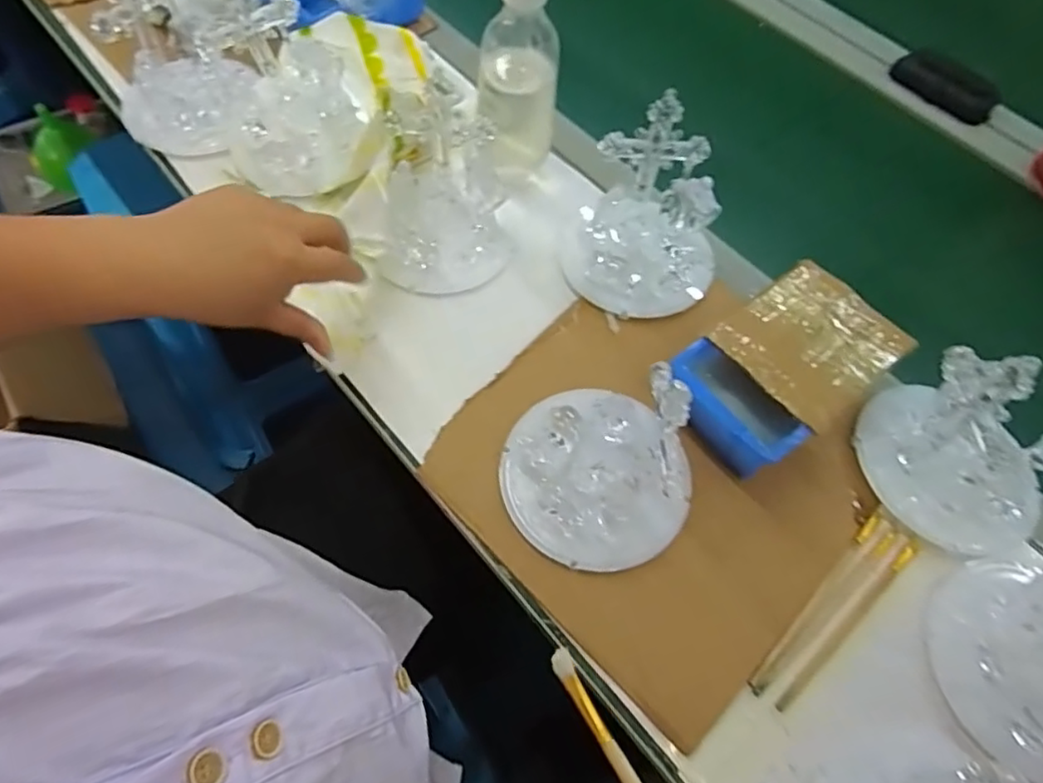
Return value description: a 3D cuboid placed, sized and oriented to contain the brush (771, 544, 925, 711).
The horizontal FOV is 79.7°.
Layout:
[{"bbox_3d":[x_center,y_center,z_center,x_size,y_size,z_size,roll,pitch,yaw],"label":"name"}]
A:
[{"bbox_3d":[0.215,0.149,0.408,0.153,0.005,0.012,-37,70,-20],"label":"brush"}]

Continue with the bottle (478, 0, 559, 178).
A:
[{"bbox_3d":[-0.002,-0.236,0.503,0.062,0.181,0.058,2,62,-2],"label":"bottle"}]

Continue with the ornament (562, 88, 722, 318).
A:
[{"bbox_3d":[0.103,-0.138,0.492,0.123,0.112,0.119,16,62,5],"label":"ornament"}]

